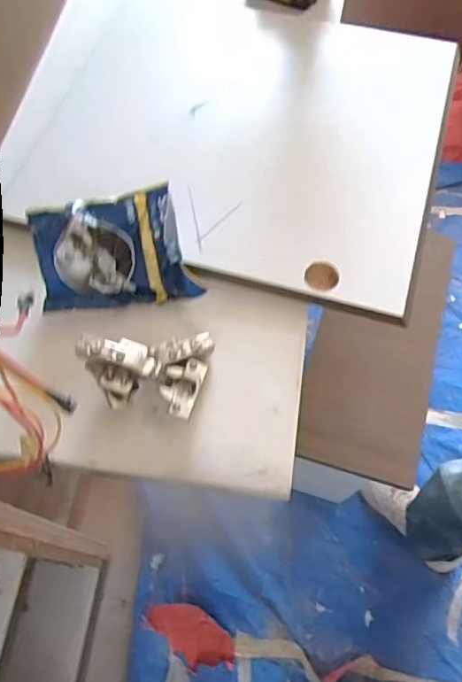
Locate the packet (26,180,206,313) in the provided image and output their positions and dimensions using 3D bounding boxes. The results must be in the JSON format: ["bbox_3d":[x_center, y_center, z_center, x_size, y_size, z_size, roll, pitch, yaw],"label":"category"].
[{"bbox_3d":[-0.122,-0.090,0.542,0.145,0.028,0.116,-13,93,-7],"label":"packet"}]

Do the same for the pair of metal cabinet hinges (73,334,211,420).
[{"bbox_3d":[-0.083,0.022,0.499,0.118,0.041,0.086,8,66,5],"label":"pair of metal cabinet hinges"}]

